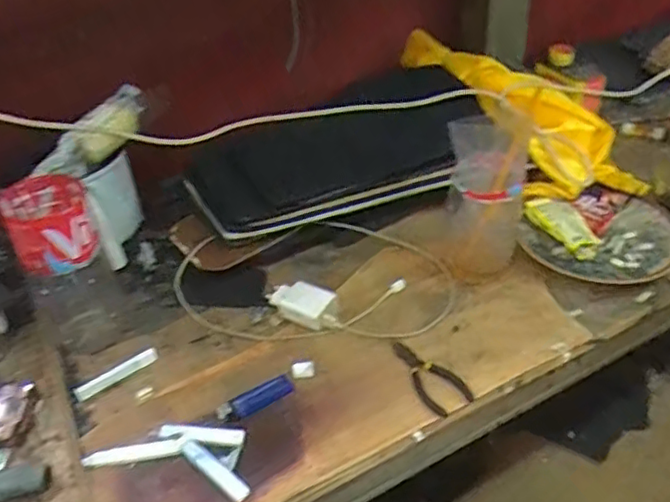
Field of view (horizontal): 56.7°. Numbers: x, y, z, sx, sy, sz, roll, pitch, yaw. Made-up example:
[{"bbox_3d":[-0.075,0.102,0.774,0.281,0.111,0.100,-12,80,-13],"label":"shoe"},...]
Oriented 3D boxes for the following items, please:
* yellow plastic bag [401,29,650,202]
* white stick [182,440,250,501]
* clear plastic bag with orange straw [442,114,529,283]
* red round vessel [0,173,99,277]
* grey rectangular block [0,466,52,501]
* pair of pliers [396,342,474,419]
[{"bbox_3d":[0.290,-0.230,0.990,0.192,0.120,0.417,-19,42,-17],"label":"yellow plastic bag"},{"bbox_3d":[-0.115,0.208,0.593,0.082,0.006,0.018,27,49,31],"label":"white stick"},{"bbox_3d":[0.182,-0.064,0.759,0.094,0.189,0.097,11,42,17],"label":"clear plastic bag with orange straw"},{"bbox_3d":[-0.301,-0.031,0.662,0.079,0.080,0.089,-19,43,-17],"label":"red round vessel"},{"bbox_3d":[-0.304,0.216,0.571,0.082,0.019,0.026,-10,41,-7],"label":"grey rectangular block"},{"bbox_3d":[0.104,0.133,0.672,0.054,0.007,0.098,-24,44,-21],"label":"pair of pliers"}]

